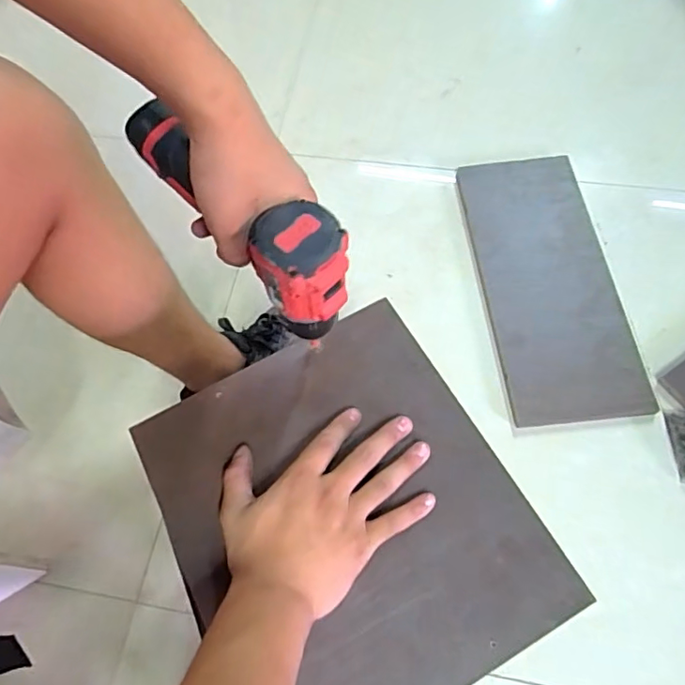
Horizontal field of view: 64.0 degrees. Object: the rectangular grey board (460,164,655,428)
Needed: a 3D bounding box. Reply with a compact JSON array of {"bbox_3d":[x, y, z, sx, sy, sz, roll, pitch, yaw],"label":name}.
[{"bbox_3d":[0.325,-0.106,0.888,0.198,0.024,0.478,-6,64,0],"label":"rectangular grey board"}]

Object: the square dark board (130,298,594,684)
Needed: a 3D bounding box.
[{"bbox_3d":[-0.001,0.133,0.438,0.257,0.011,0.296,-27,66,-10],"label":"square dark board"}]

